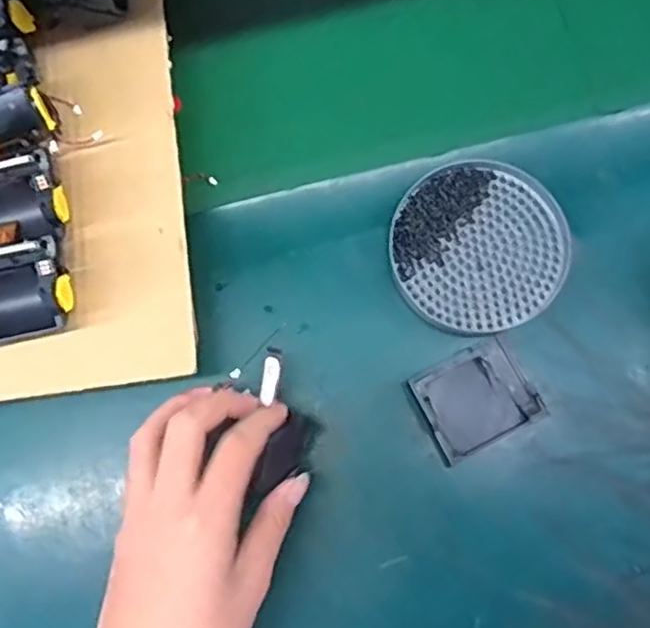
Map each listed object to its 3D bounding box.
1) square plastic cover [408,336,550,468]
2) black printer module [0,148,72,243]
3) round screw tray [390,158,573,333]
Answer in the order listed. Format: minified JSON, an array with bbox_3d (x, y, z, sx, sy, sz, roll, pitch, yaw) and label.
[{"bbox_3d":[0.097,0.054,0.433,0.071,0.016,0.060,-29,78,-4],"label":"square plastic cover"},{"bbox_3d":[-0.197,-0.064,0.405,0.079,0.040,0.050,-12,78,0],"label":"black printer module"},{"bbox_3d":[0.102,-0.045,0.450,0.114,0.017,0.111,0,78,2],"label":"round screw tray"}]

